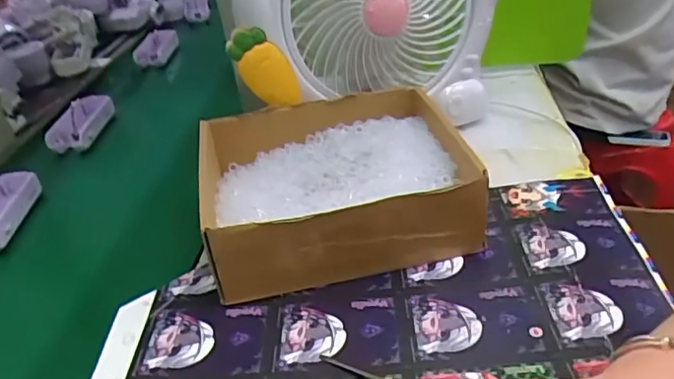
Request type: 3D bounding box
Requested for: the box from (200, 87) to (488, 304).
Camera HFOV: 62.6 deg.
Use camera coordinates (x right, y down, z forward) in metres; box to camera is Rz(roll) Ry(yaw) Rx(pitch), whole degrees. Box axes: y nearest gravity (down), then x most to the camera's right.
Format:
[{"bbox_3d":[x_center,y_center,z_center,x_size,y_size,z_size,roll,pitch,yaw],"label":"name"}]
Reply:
[{"bbox_3d":[-0.002,-0.005,0.466,0.206,0.069,0.172,-11,35,-6],"label":"box"}]

